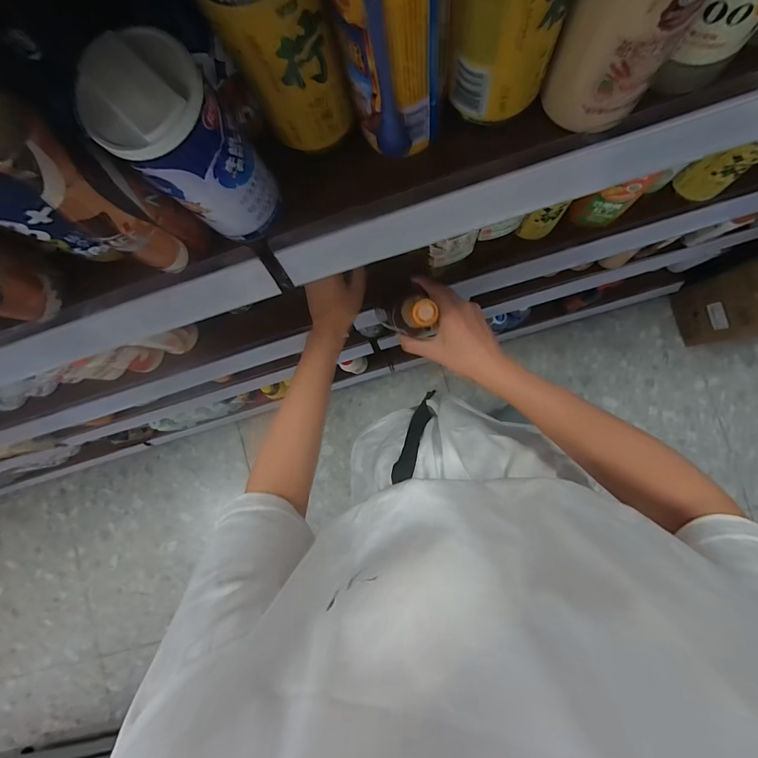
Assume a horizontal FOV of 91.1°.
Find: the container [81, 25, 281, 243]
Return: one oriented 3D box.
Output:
[{"bbox_3d":[-0.115,-0.142,0.238,0.068,0.114,0.059,-39,84,5],"label":"container"}]

